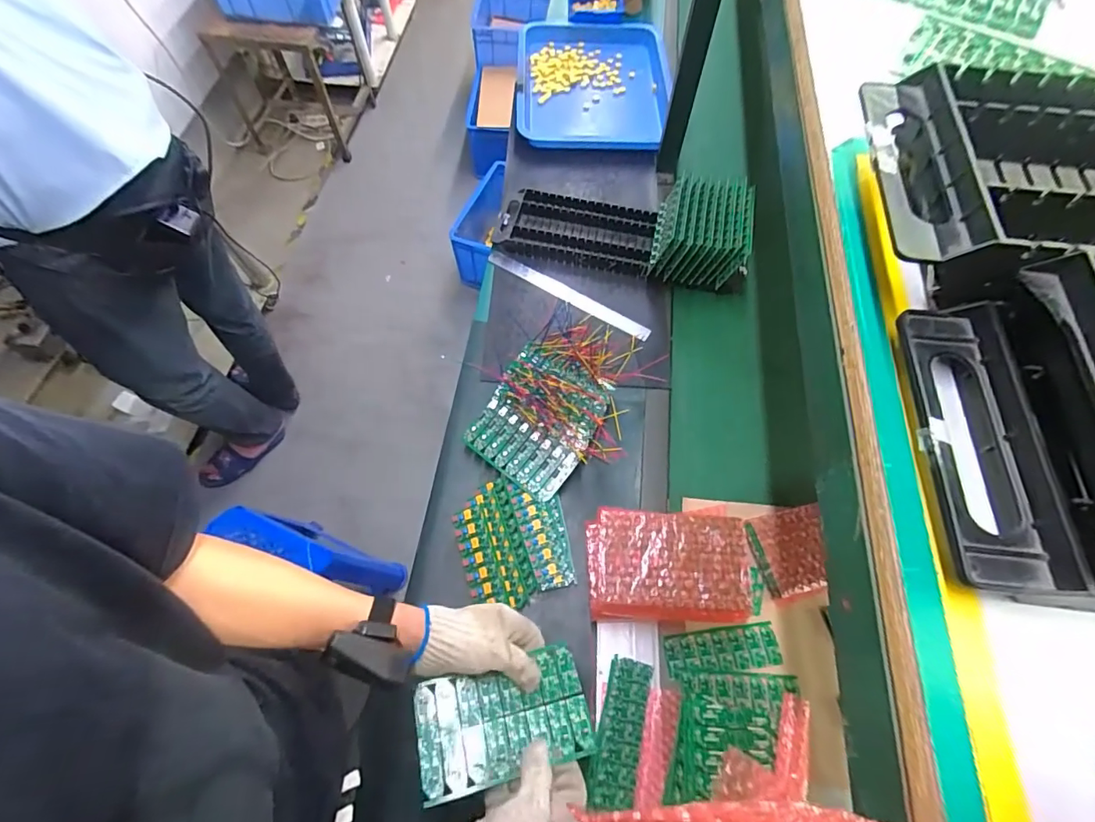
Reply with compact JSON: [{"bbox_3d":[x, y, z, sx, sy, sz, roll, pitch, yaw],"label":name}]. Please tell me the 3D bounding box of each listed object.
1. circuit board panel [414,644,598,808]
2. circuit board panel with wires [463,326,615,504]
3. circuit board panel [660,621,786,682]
[{"bbox_3d":[-0.043,0.302,0.476,0.163,0.004,0.096,-9,54,-14],"label":"circuit board panel"},{"bbox_3d":[0.006,-0.010,0.721,0.182,0.074,0.247,30,67,13],"label":"circuit board panel with wires"},{"bbox_3d":[0.217,0.298,0.603,0.138,0.005,0.047,-6,64,-4],"label":"circuit board panel"}]

